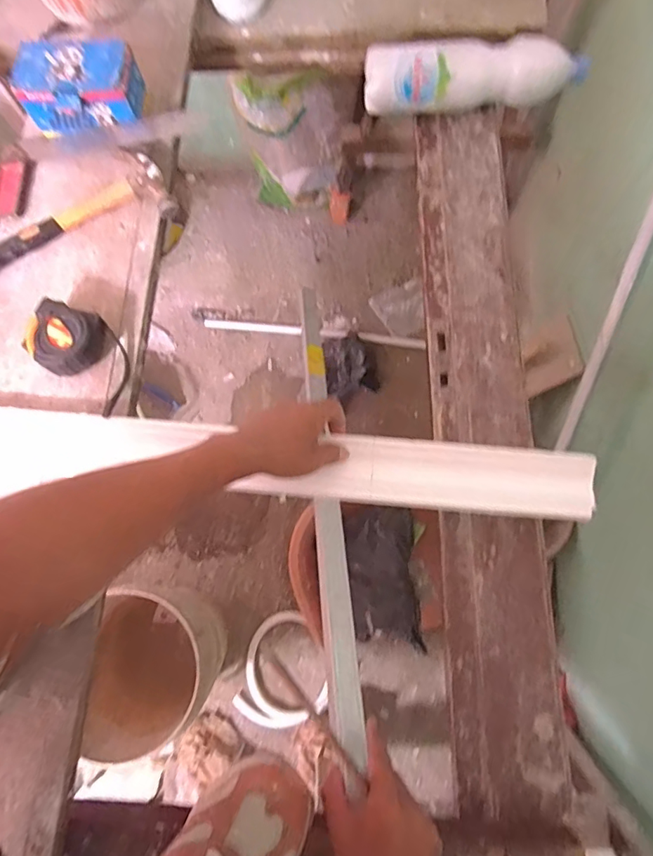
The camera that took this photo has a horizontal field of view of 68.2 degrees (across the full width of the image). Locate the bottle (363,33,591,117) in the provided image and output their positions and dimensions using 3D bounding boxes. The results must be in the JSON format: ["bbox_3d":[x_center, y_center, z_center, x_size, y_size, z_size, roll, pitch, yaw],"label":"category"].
[{"bbox_3d":[0.224,-0.536,0.731,0.336,0.072,0.082,-7,76,0],"label":"bottle"}]

